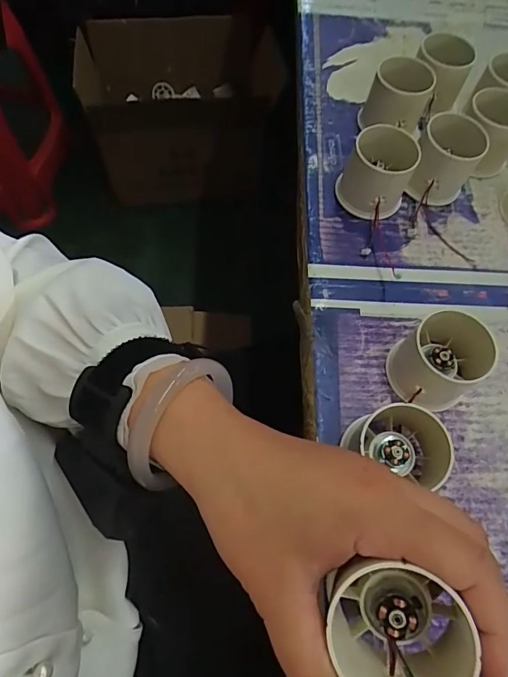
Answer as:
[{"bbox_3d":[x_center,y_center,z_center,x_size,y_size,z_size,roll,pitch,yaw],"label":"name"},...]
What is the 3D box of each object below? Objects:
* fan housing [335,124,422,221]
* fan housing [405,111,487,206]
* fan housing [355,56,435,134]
[{"bbox_3d":[0.100,-0.136,0.364,0.053,0.051,0.057,1,65,-2],"label":"fan housing"},{"bbox_3d":[0.158,-0.147,0.371,0.048,0.051,0.061,26,67,9],"label":"fan housing"},{"bbox_3d":[0.127,-0.212,0.399,0.052,0.049,0.046,-8,66,-6],"label":"fan housing"}]

